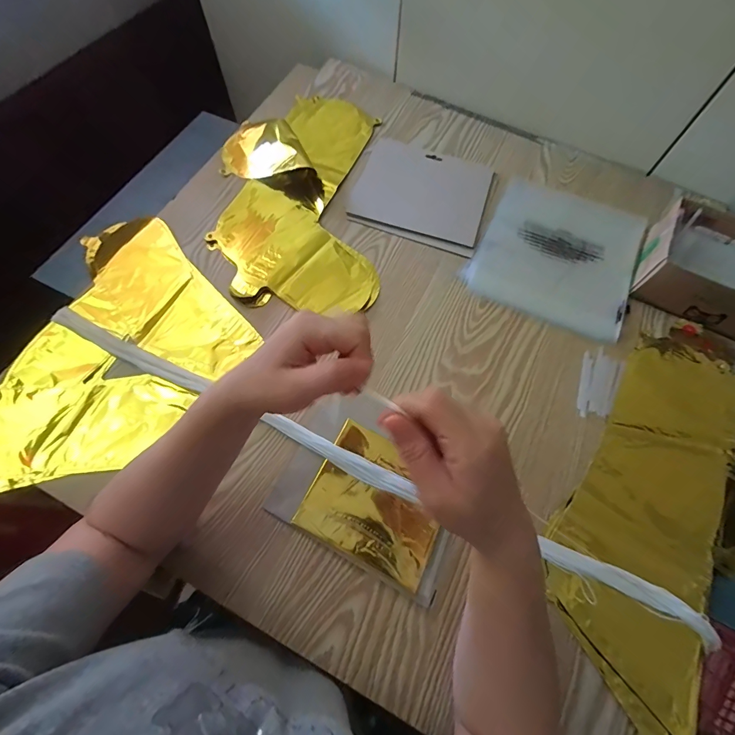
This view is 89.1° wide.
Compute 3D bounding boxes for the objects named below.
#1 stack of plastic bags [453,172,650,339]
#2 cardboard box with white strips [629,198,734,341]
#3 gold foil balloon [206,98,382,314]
[{"bbox_3d":[0.271,-0.167,0.532,0.206,0.008,0.236,24,69,9],"label":"stack of plastic bags"},{"bbox_3d":[0.459,-0.125,0.480,0.185,0.065,0.140,29,69,10],"label":"cardboard box with white strips"},{"bbox_3d":[-0.104,-0.265,0.553,0.227,0.024,0.394,1,67,-1],"label":"gold foil balloon"}]

